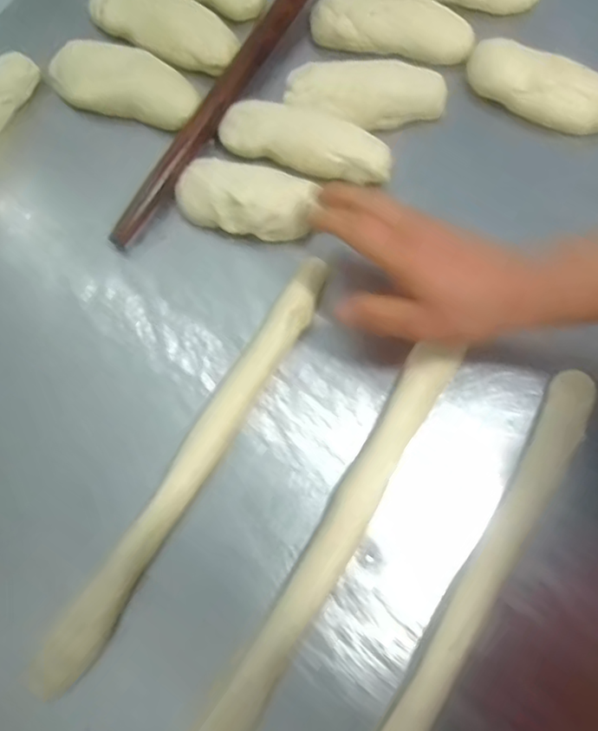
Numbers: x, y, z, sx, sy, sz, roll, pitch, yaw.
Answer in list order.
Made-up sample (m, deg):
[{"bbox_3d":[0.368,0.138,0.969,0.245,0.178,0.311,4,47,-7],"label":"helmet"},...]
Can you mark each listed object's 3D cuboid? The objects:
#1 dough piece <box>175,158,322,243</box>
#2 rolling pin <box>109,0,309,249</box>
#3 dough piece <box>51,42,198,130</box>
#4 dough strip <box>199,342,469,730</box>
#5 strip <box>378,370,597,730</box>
[{"bbox_3d":[-0.044,-0.135,0.485,0.111,0.027,0.053,10,76,3],"label":"dough piece"},{"bbox_3d":[-0.042,-0.262,0.528,0.028,0.025,0.393,32,79,9],"label":"rolling pin"},{"bbox_3d":[-0.147,-0.243,0.519,0.123,0.031,0.051,13,76,4],"label":"dough piece"},{"bbox_3d":[0.025,0.124,0.432,0.032,0.024,0.330,30,74,8],"label":"dough strip"},{"bbox_3d":[0.118,0.157,0.414,0.033,0.018,0.350,31,77,8],"label":"strip"}]

